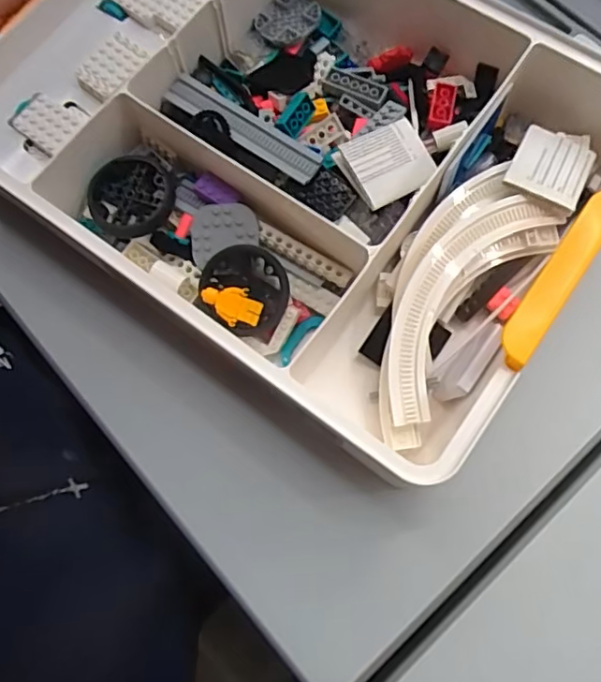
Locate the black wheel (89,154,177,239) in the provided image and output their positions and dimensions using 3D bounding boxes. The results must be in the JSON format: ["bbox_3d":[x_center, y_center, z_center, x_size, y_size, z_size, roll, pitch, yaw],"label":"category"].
[{"bbox_3d":[-0.116,-0.100,0.388,0.054,0.013,0.059,0,74,0],"label":"black wheel"}]

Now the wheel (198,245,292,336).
[{"bbox_3d":[-0.036,-0.033,0.371,0.055,0.020,0.056,0,74,0],"label":"wheel"}]

